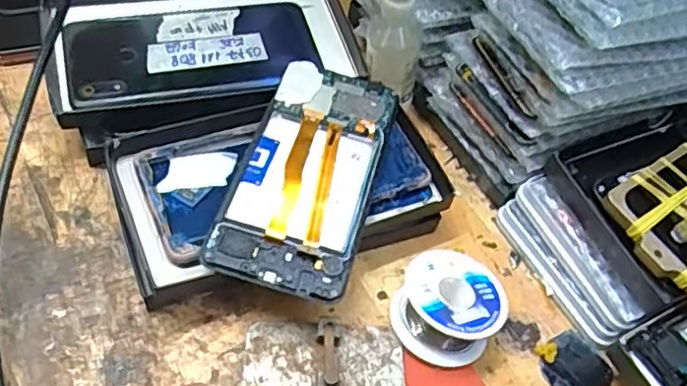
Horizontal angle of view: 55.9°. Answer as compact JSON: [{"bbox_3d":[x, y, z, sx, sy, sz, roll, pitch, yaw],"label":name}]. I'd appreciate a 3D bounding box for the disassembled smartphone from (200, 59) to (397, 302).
[{"bbox_3d":[-0.019,-0.015,0.354,0.073,0.009,0.146,16,51,2],"label":"disassembled smartphone"}]

